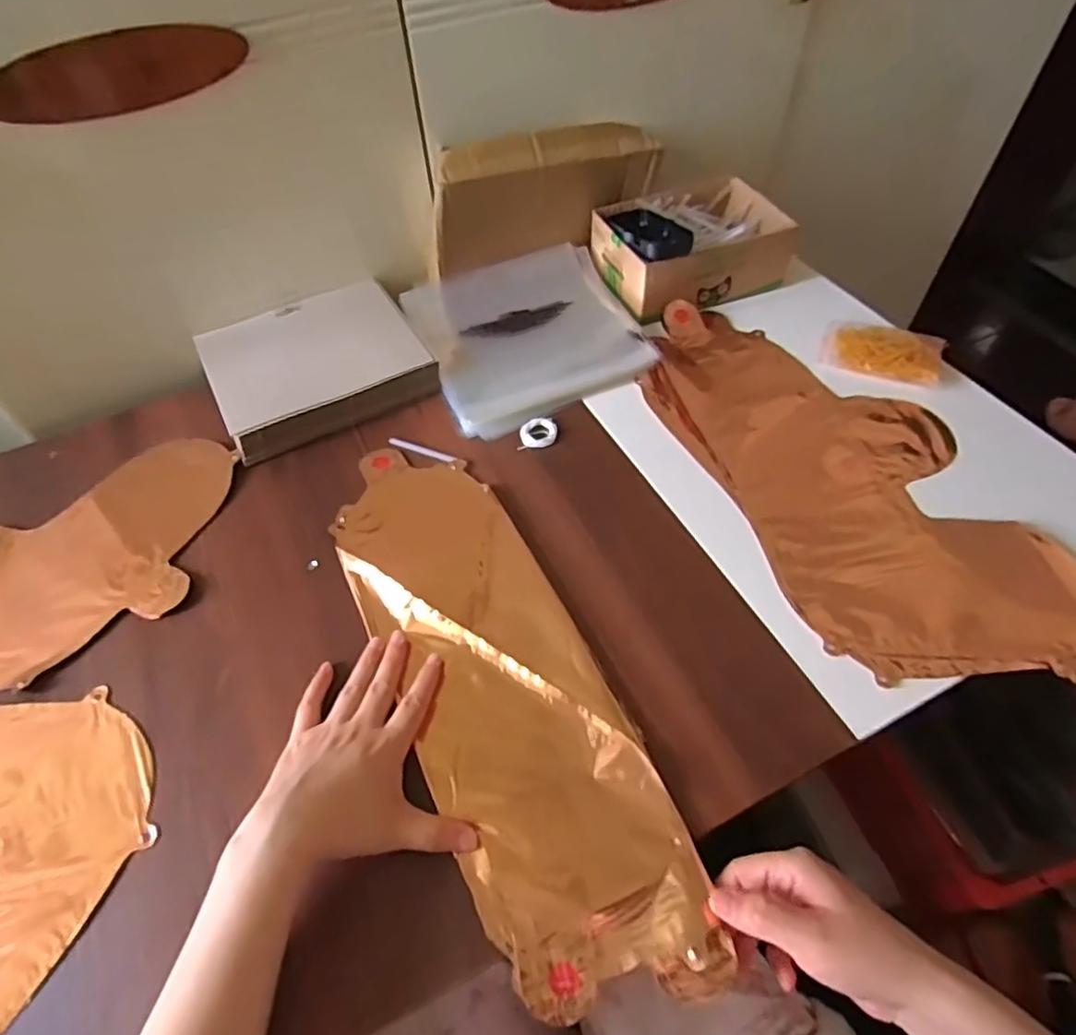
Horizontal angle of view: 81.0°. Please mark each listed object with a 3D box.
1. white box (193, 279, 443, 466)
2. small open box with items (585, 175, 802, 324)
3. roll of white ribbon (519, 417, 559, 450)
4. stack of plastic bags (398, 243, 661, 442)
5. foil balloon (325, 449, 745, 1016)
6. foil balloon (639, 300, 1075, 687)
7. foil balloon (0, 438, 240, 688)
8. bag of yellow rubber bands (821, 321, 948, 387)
[{"bbox_3d":[-0.219,-0.153,0.627,0.199,0.044,0.168,-25,55,-16],"label":"white box"},{"bbox_3d":[0.167,-0.299,0.693,0.192,0.082,0.134,-18,54,-10],"label":"small open box with items"},{"bbox_3d":[0.001,-0.078,0.582,0.035,0.005,0.035,0,52,3],"label":"roll of white ribbon"},{"bbox_3d":[-0.010,-0.195,0.655,0.213,0.031,0.210,-21,54,-13],"label":"stack of plastic bags"},{"bbox_3d":[-0.035,0.102,0.443,0.130,0.015,0.426,-23,56,-14],"label":"foil balloon"},{"bbox_3d":[0.254,-0.052,0.550,0.213,0.018,0.438,-18,54,-11],"label":"foil balloon"},{"bbox_3d":[-0.488,0.028,0.524,0.416,0.010,0.224,-1,52,3],"label":"foil balloon"},{"bbox_3d":[0.337,-0.162,0.618,0.107,0.022,0.071,23,57,20],"label":"bag of yellow rubber bands"}]

